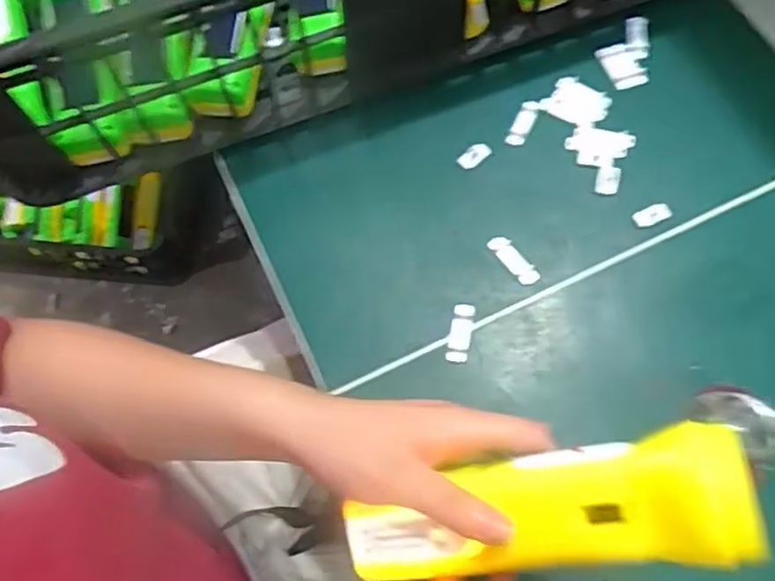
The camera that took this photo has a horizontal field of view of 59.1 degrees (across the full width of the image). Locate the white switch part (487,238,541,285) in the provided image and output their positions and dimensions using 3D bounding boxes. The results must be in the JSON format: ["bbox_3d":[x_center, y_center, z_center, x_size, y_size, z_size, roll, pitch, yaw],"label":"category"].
[{"bbox_3d":[0.081,-0.020,0.439,0.013,0.004,0.038,-36,72,-11],"label":"white switch part"}]

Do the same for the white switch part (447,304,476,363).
[{"bbox_3d":[0.045,0.027,0.423,0.014,0.005,0.037,10,70,5],"label":"white switch part"}]

